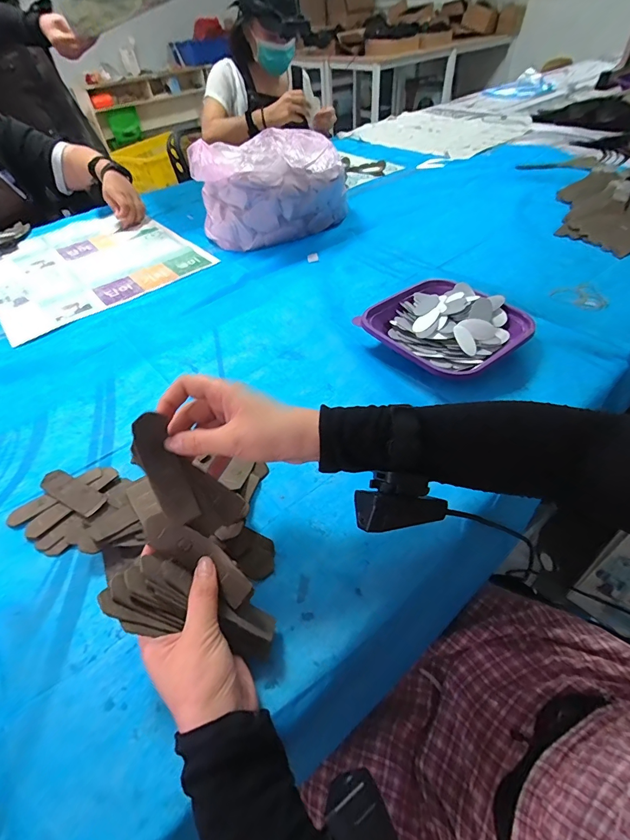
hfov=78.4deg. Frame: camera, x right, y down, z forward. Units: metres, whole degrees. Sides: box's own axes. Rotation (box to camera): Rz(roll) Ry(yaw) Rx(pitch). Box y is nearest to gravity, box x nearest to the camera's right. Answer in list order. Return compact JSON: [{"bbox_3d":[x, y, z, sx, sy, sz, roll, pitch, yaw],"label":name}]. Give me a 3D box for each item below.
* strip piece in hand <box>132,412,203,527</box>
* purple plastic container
[{"bbox_3d":[-0.118,0.038,0.302,0.024,0.010,0.087,-24,95,-16],"label":"strip piece in hand"},{"bbox_3d":[0.176,-0.128,0.532,0.183,0.041,0.175,-33,54,-22],"label":"purple plastic container"}]

